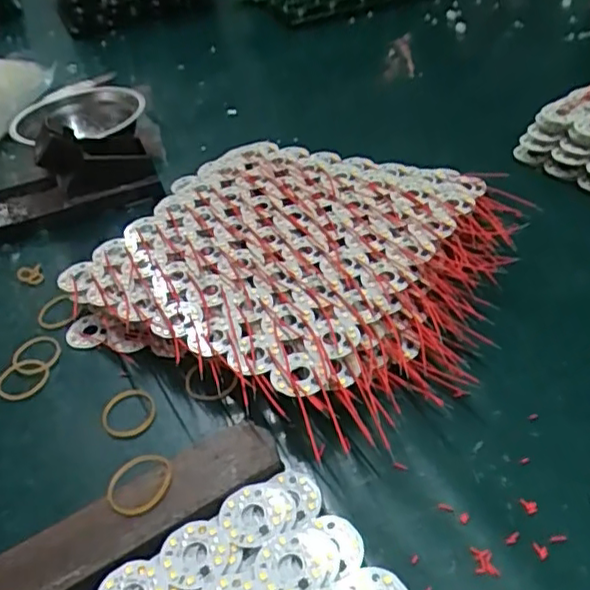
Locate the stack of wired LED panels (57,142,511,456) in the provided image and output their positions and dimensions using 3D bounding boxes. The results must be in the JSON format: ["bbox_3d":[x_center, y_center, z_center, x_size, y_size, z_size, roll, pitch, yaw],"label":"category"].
[{"bbox_3d":[0.006,-0.030,0.437,0.255,0.031,0.248,16,45,26],"label":"stack of wired LED panels"}]

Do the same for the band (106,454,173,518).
[{"bbox_3d":[-0.077,0.092,0.304,0.031,0.004,0.035,1,40,11],"label":"band"}]

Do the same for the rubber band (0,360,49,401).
[{"bbox_3d":[-0.172,0.053,0.388,0.033,0.005,0.029,-15,40,-8],"label":"rubber band"}]

